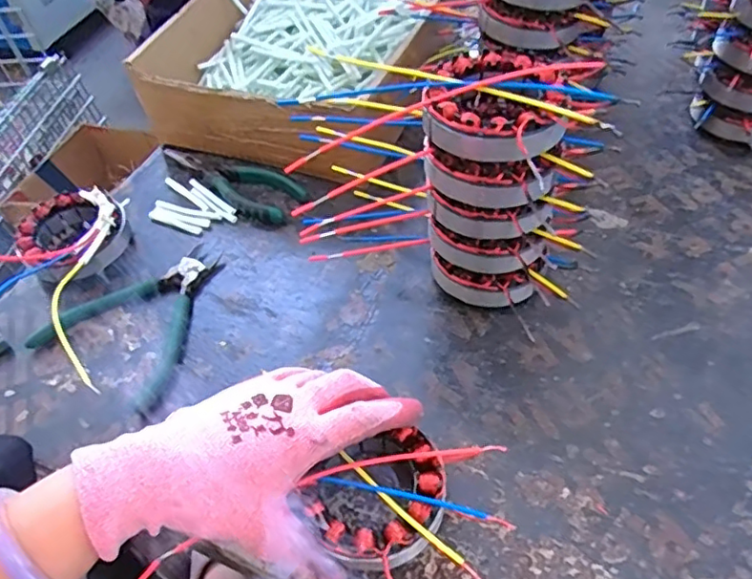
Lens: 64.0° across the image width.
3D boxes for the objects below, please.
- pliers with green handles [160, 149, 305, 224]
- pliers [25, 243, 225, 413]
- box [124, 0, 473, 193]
[{"bbox_3d":[-0.132,-0.107,0.576,0.158,0.017,0.058,34,60,30],"label":"pliers with green handles"},{"bbox_3d":[-0.180,0.014,0.471,0.111,0.014,0.134,22,55,23],"label":"pliers"},{"bbox_3d":[-0.060,-0.276,0.657,0.231,0.100,0.379,12,51,16],"label":"box"}]

